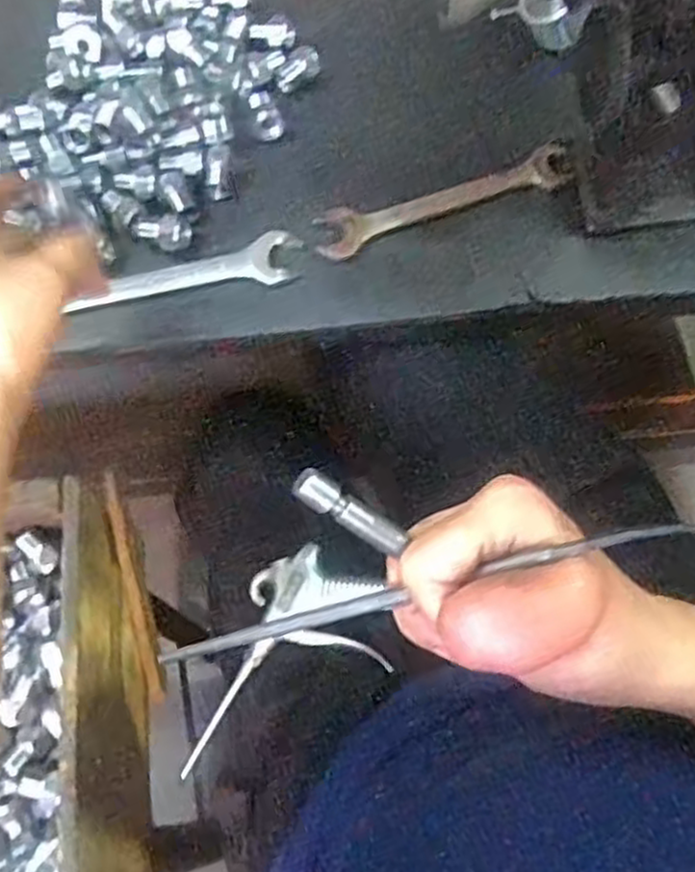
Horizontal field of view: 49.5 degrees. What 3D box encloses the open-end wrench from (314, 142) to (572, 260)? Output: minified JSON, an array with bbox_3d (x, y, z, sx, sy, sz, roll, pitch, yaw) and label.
[{"bbox_3d":[0.061,-0.151,0.482,0.163,0.007,0.037,-17,61,-1],"label":"open-end wrench"}]

